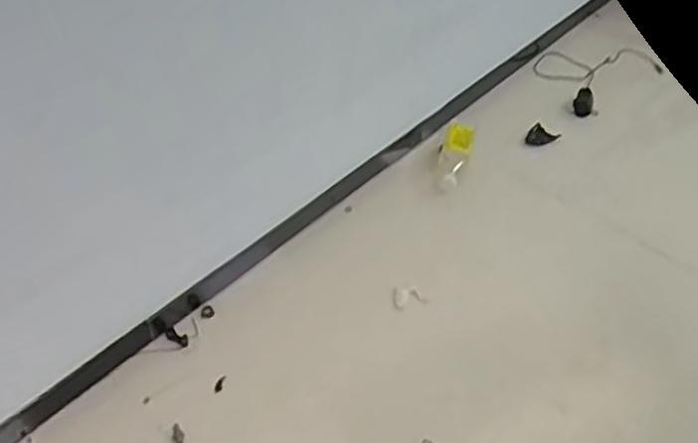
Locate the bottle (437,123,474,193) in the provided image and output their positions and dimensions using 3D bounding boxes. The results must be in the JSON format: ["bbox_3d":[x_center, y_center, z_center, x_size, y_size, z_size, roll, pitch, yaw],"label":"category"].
[{"bbox_3d":[0.197,-0.127,1.388,0.062,0.051,0.158,12,46,11],"label":"bottle"}]

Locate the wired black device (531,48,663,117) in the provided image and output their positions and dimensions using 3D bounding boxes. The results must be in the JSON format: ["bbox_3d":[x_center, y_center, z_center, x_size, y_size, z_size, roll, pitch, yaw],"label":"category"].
[{"bbox_3d":[0.554,-0.338,1.653,0.327,0.039,0.188,-31,53,-27],"label":"wired black device"}]

